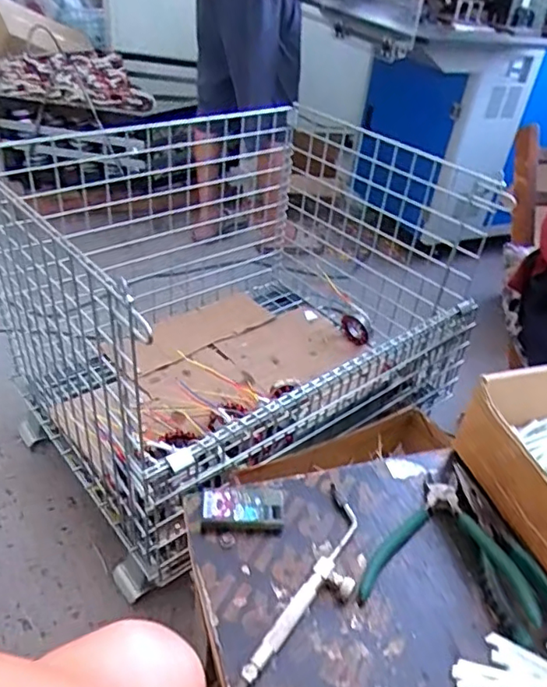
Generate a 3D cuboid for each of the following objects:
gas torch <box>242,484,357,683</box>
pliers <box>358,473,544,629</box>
[{"bbox_3d":[0.035,0.180,0.421,0.045,0.011,0.172,21,39,18],"label":"gas torch"},{"bbox_3d":[0.136,0.160,0.453,0.133,0.013,0.117,8,37,1],"label":"pliers"}]

